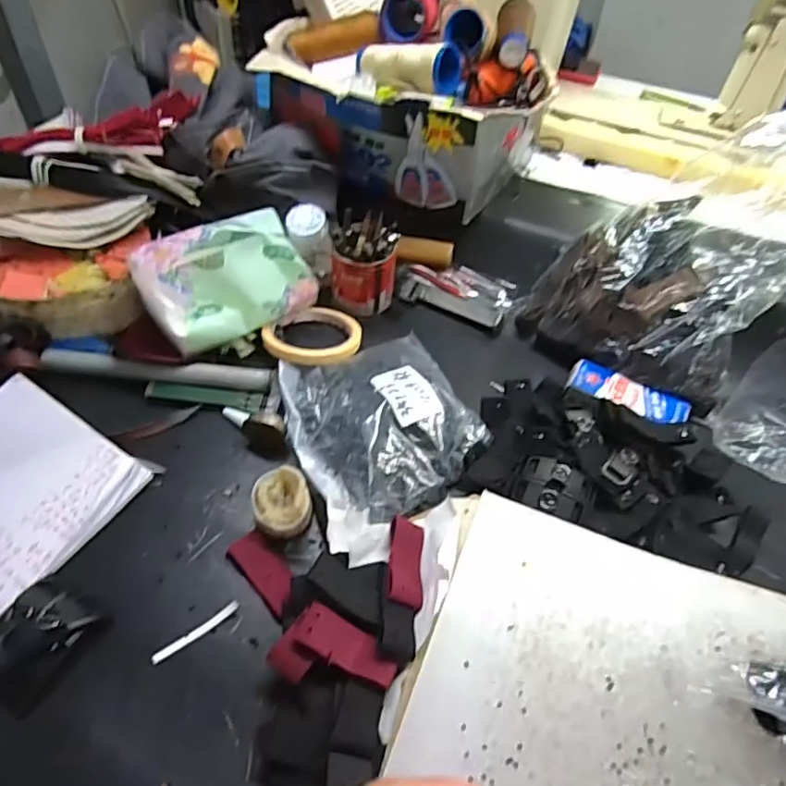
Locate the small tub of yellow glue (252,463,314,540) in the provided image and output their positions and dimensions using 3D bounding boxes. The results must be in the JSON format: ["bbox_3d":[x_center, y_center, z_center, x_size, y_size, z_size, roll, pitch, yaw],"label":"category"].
[{"bbox_3d":[-0.083,0.083,0.419,0.043,0.038,0.047,-3,50,-11],"label":"small tub of yellow glue"}]

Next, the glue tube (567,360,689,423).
[{"bbox_3d":[0.216,0.002,0.517,0.105,0.011,0.040,26,53,16],"label":"glue tube"}]

